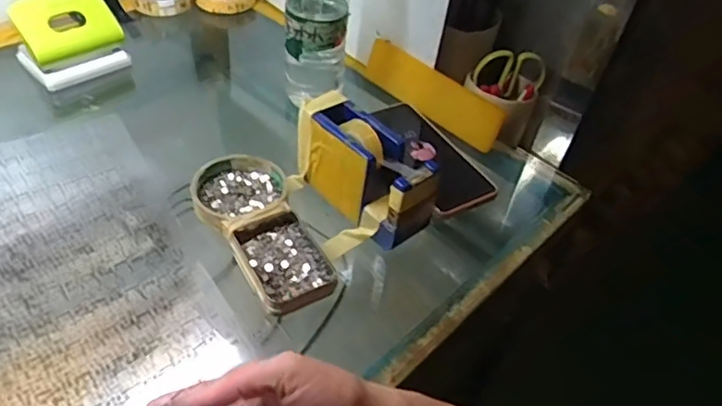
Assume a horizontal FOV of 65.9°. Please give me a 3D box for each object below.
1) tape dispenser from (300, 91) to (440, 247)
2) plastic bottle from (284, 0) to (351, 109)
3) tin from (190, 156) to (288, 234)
[{"bbox_3d":[0.002,-0.028,0.490,0.051,0.078,0.136,-31,56,-32],"label":"tape dispenser"},{"bbox_3d":[-0.044,-0.206,0.562,0.065,0.210,0.069,2,45,-6],"label":"plastic bottle"},{"bbox_3d":[-0.109,-0.012,0.503,0.085,0.017,0.076,-28,55,-31],"label":"tin"}]

